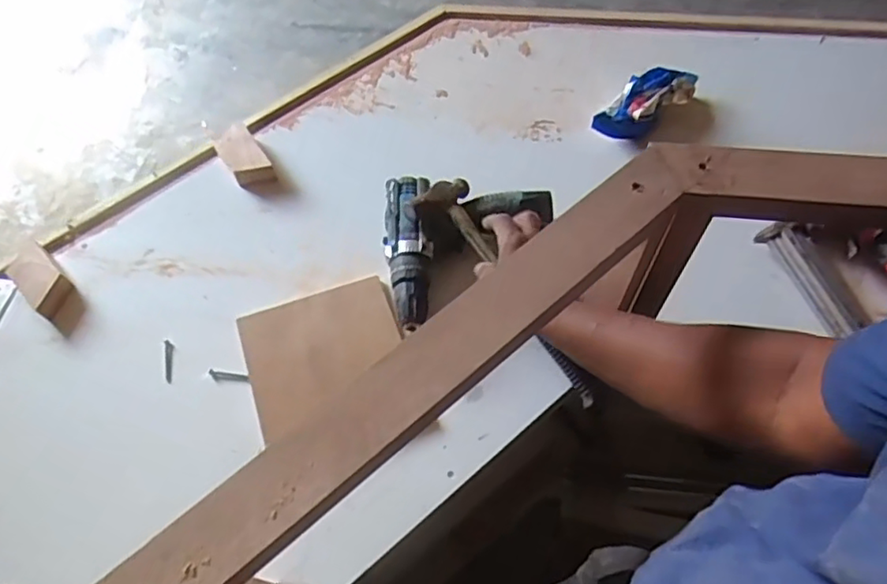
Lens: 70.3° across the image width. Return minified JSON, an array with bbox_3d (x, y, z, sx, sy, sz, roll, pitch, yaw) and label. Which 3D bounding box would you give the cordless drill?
[{"bbox_3d":[0.031,-0.055,0.731,0.196,0.065,0.193,-8,60,-1],"label":"cordless drill"}]

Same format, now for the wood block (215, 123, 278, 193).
[{"bbox_3d":[-0.265,-0.182,0.839,0.051,0.032,0.110,-32,63,-14],"label":"wood block"}]

